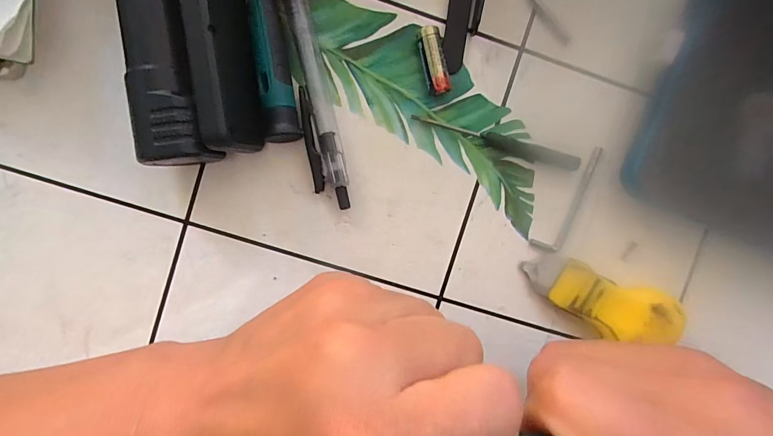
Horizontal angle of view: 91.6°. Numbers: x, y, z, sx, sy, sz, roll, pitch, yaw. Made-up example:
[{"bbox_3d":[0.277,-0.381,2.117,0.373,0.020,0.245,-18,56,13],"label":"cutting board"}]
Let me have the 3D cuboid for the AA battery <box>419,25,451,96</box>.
[{"bbox_3d":[0.020,-0.068,0.165,0.010,0.009,0.029,-13,96,-2],"label":"AA battery"}]

